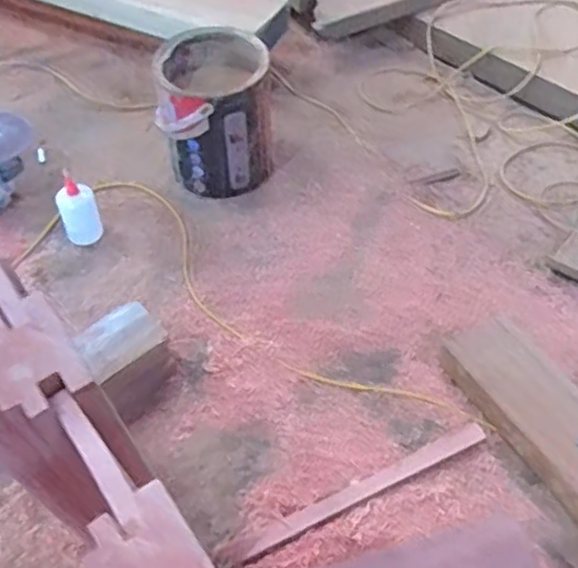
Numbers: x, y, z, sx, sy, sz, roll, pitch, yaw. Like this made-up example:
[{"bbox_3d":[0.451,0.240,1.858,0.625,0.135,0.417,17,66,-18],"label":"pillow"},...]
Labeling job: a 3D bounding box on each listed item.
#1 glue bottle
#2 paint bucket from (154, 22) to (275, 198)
[{"bbox_3d":[-0.323,-0.112,1.063,0.058,0.098,0.054,-18,54,-13],"label":"glue bottle"},{"bbox_3d":[-0.114,-0.271,1.104,0.167,0.192,0.182,-1,52,1],"label":"paint bucket"}]

